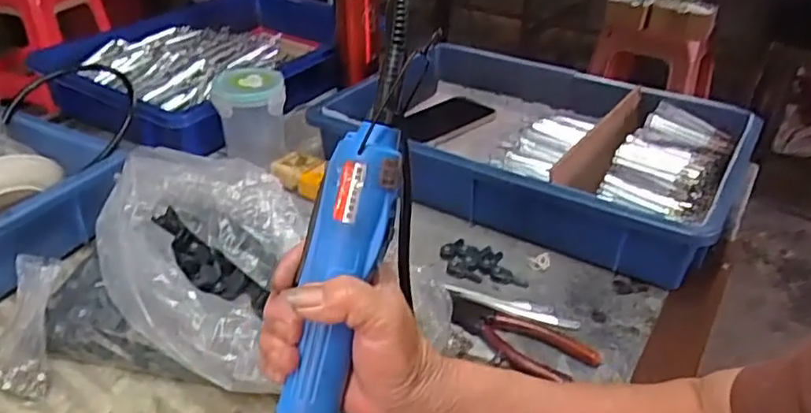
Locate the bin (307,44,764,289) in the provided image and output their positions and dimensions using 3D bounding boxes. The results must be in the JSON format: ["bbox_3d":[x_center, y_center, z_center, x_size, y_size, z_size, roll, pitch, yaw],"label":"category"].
[{"bbox_3d":[0.144,-0.070,0.704,0.411,0.098,0.278,21,38,27],"label":"bin"}]

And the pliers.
[{"bbox_3d":[0.088,0.107,0.507,0.125,0.009,0.054,21,38,27],"label":"pliers"}]

